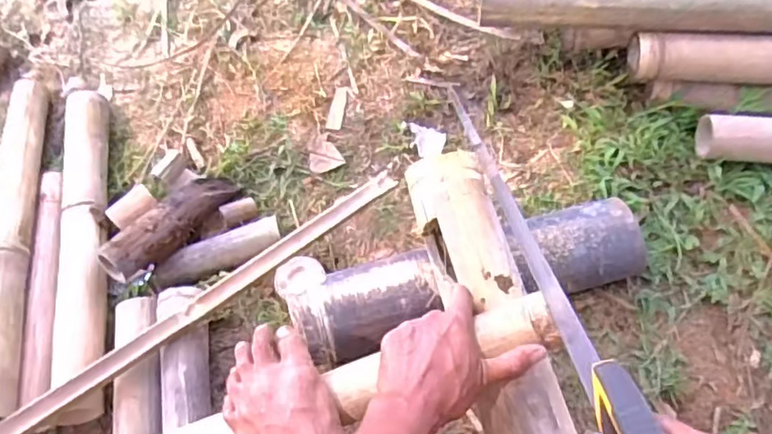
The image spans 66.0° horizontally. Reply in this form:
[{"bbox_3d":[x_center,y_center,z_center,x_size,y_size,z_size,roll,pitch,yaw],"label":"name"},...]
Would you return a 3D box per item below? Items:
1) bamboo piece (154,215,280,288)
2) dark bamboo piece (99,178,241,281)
[{"bbox_3d":[-0.234,0.055,0.836,0.182,0.047,0.051,-23,64,-8],"label":"bamboo piece"},{"bbox_3d":[-0.299,0.004,0.836,0.065,0.051,0.221,30,51,17],"label":"dark bamboo piece"}]

